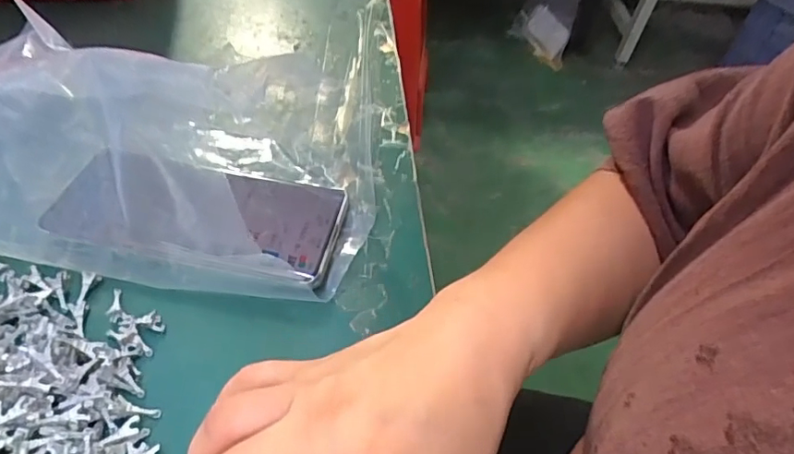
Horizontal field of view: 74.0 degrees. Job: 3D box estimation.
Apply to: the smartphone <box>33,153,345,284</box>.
[{"bbox_3d":[-0.115,-0.009,0.313,0.159,0.014,0.070,10,48,3],"label":"smartphone"}]

